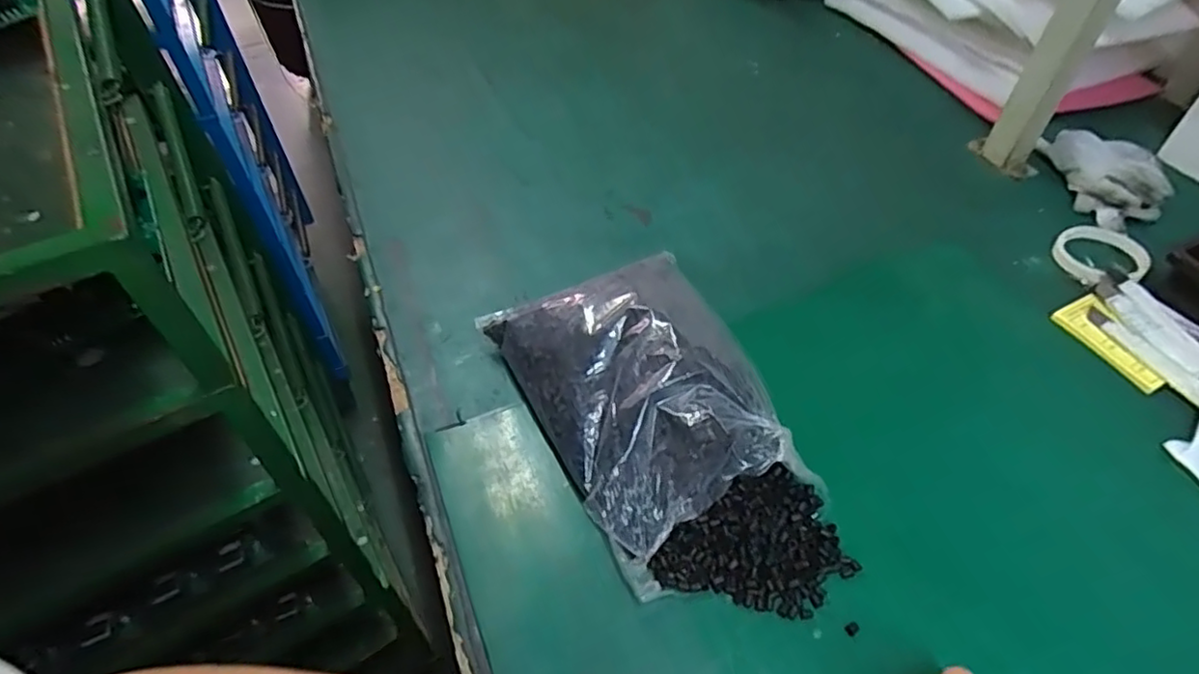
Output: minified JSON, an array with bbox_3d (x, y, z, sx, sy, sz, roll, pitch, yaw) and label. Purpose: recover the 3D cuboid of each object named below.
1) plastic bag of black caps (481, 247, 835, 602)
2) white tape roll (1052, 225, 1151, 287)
[{"bbox_3d":[0.043,0.048,0.532,0.182,0.088,0.293,-21,52,-15],"label":"plastic bag of black caps"},{"bbox_3d":[0.551,-0.091,0.697,0.099,0.020,0.084,-10,50,-7],"label":"white tape roll"}]

